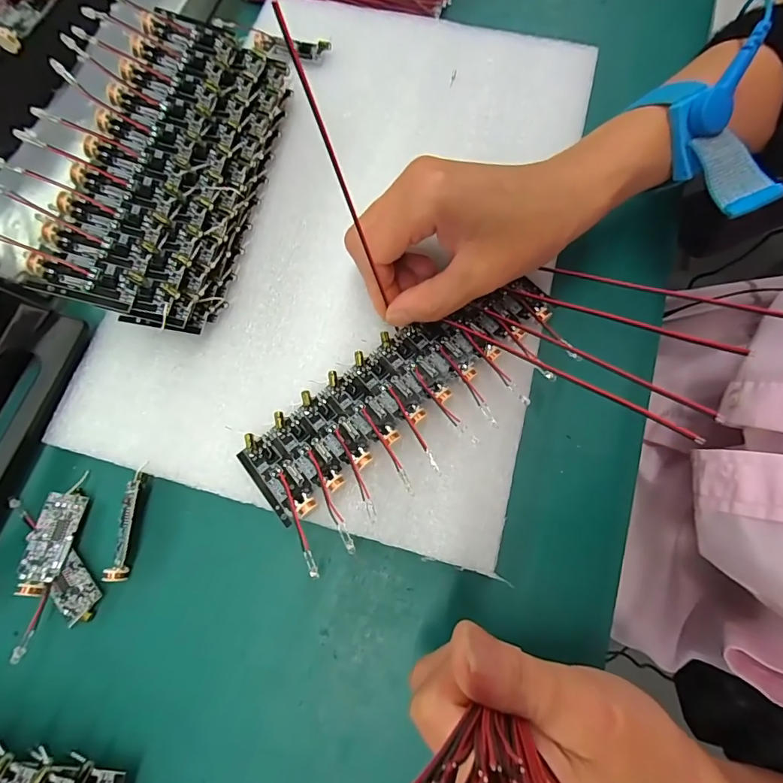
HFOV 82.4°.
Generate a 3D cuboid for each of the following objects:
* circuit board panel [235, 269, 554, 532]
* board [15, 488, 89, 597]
[{"bbox_3d":[0.006,-0.005,0.211,0.161,0.008,0.047,-35,77,-9],"label":"circuit board panel"},{"bbox_3d":[-0.152,0.066,0.199,0.017,0.005,0.044,16,65,-14],"label":"board"}]

